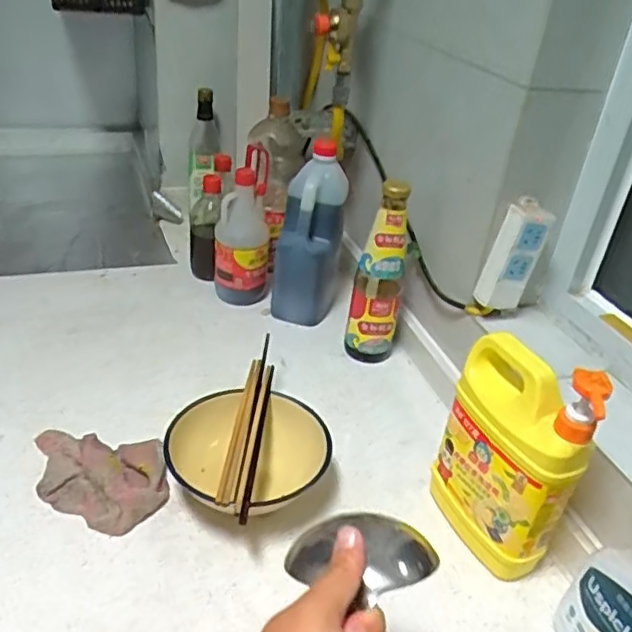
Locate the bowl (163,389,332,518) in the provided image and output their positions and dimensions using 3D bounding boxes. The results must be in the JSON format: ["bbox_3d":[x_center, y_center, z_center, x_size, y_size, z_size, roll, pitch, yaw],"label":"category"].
[{"bbox_3d":[-0.073,0.162,0.682,0.167,0.083,0.170,5,33,-3],"label":"bowl"}]

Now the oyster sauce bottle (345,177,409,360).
[{"bbox_3d":[0.089,-0.052,0.869,0.072,0.270,0.058,10,33,5],"label":"oyster sauce bottle"}]

